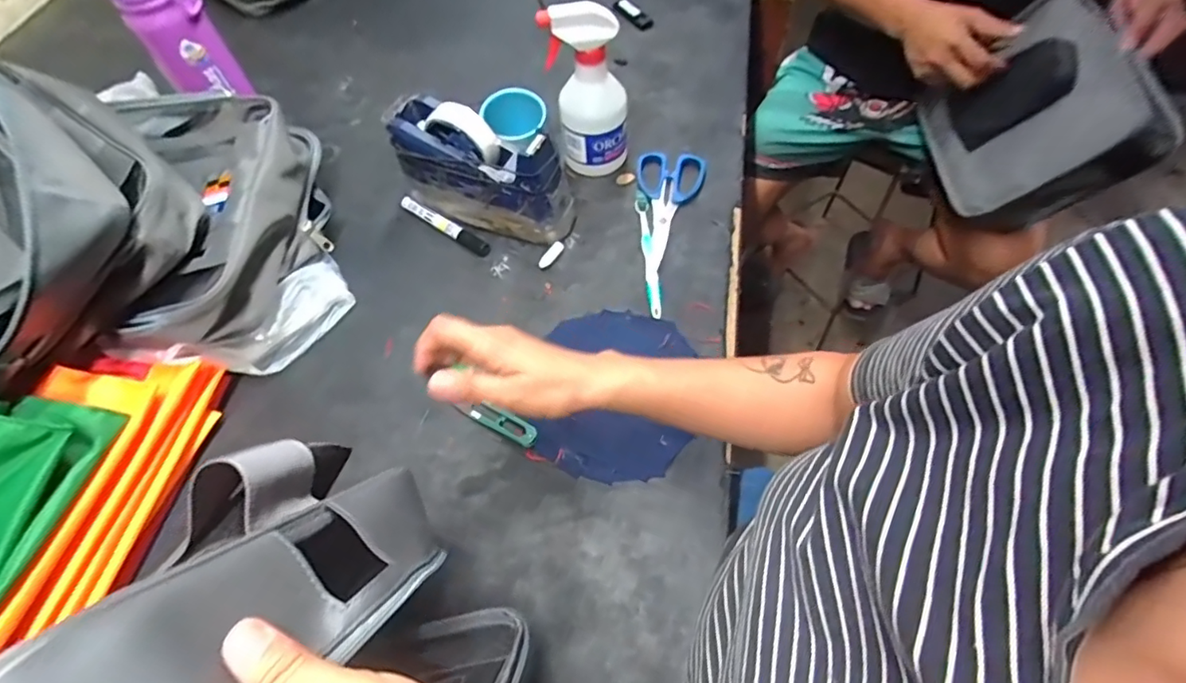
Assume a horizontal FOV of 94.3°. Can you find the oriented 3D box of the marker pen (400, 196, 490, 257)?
[{"bbox_3d":[-0.175,-0.138,0.648,0.138,0.013,0.017,32,66,20],"label":"marker pen"}]

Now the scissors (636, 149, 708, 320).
[{"bbox_3d":[0.089,-0.130,0.628,0.078,0.014,0.233,3,59,4],"label":"scissors"}]

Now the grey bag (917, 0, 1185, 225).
[{"bbox_3d":[0.602,-0.311,0.762,0.229,0.123,0.261,-26,66,39],"label":"grey bag"}]

